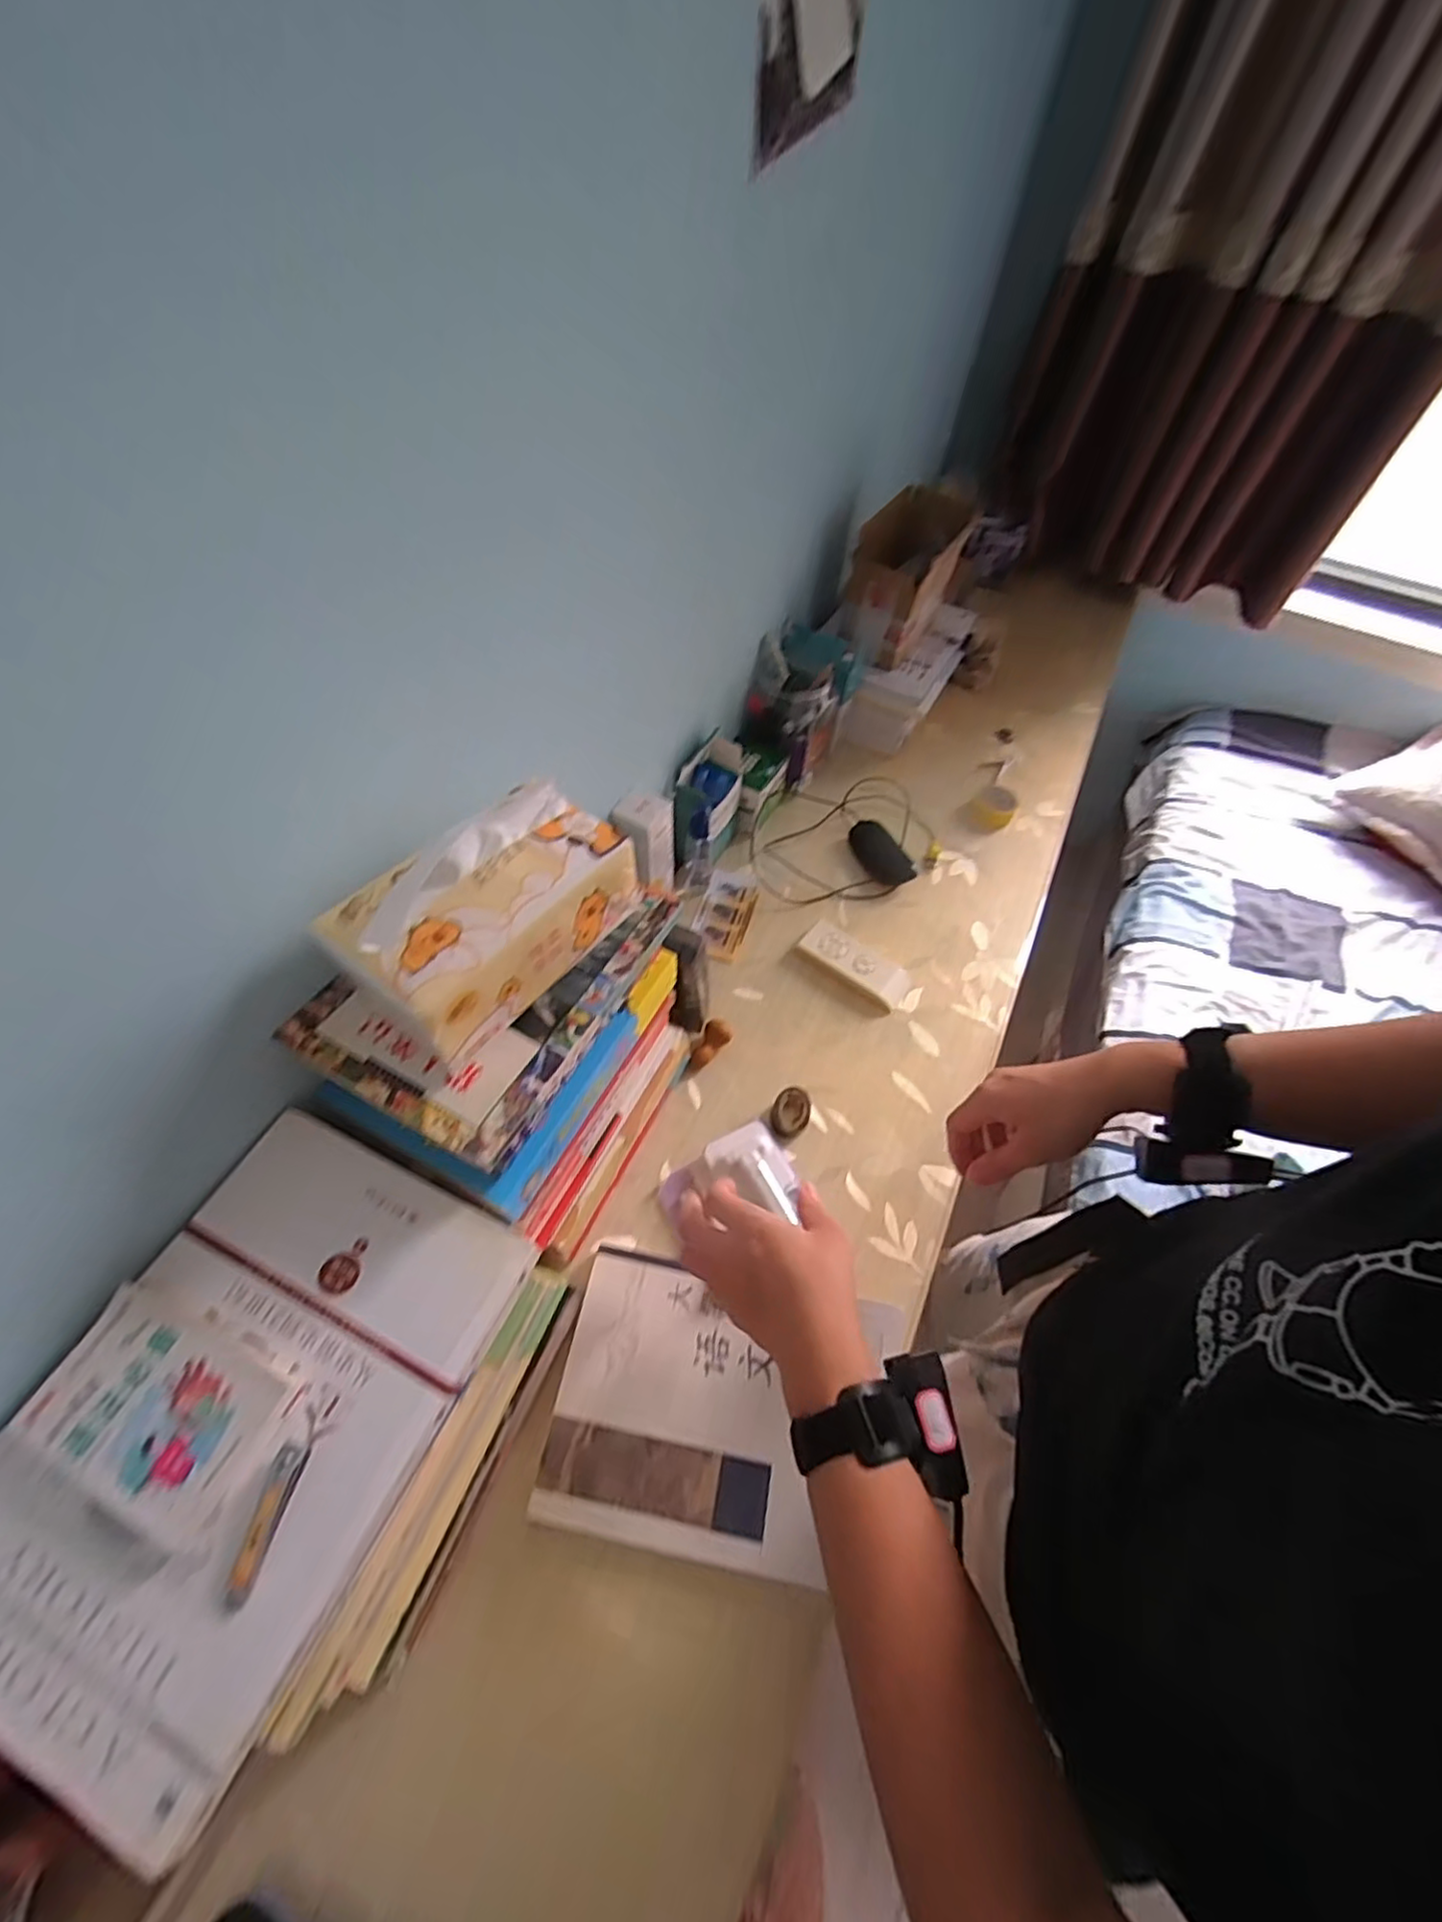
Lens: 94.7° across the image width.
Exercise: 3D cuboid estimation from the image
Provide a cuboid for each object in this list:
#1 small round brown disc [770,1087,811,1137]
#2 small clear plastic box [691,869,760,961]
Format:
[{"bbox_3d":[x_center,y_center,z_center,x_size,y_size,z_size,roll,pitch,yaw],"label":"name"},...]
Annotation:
[{"bbox_3d":[0.068,0.147,0.644,0.035,0.017,0.047,16,58,7],"label":"small round brown disc"},{"bbox_3d":[0.004,-0.056,0.782,0.062,0.016,0.118,16,57,6],"label":"small clear plastic box"}]

